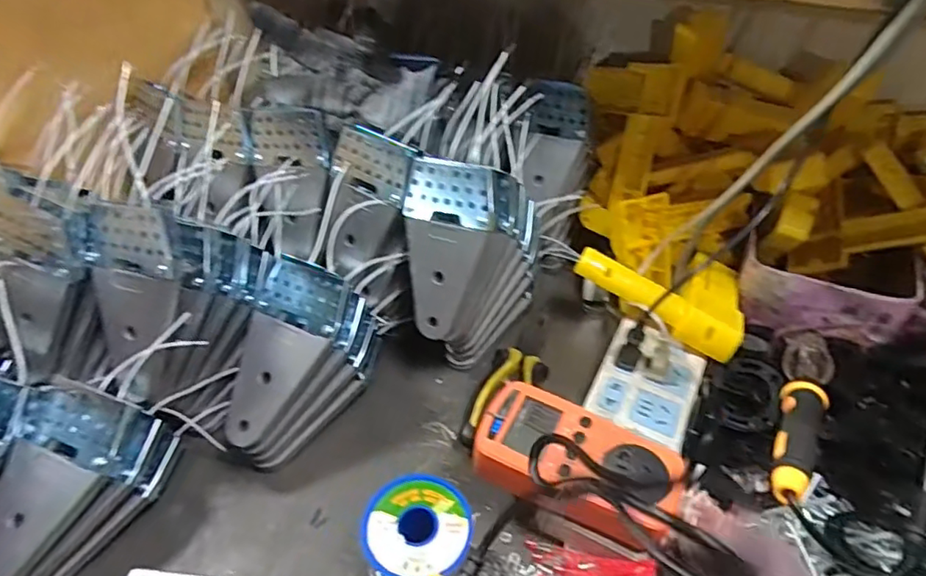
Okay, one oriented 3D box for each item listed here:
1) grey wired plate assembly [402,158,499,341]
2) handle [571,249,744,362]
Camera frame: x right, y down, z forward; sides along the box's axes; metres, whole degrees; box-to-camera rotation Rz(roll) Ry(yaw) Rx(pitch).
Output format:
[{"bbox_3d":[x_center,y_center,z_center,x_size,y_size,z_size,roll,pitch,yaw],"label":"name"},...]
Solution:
[{"bbox_3d":[-0.016,-0.028,0.441,0.068,0.133,0.015,13,15,13],"label":"grey wired plate assembly"},{"bbox_3d":[0.163,0.013,0.488,0.145,0.025,0.022,33,50,13],"label":"handle"}]

